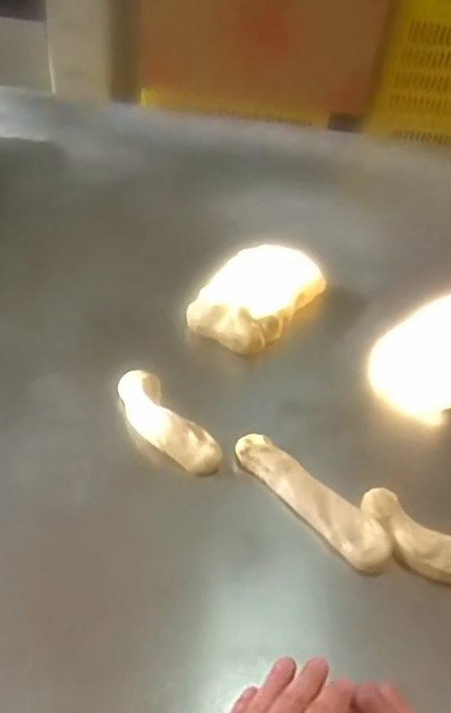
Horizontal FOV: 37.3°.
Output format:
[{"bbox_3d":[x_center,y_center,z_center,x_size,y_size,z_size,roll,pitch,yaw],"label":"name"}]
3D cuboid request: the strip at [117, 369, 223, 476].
[{"bbox_3d":[-0.060,0.065,0.660,0.047,0.026,0.136,-28,53,-31],"label":"strip"}]

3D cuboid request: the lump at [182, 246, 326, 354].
[{"bbox_3d":[0.037,-0.078,0.811,0.109,0.046,0.162,28,47,22],"label":"lump"}]

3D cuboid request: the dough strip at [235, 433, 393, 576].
[{"bbox_3d":[0.080,0.129,0.616,0.040,0.017,0.169,-30,54,-32],"label":"dough strip"}]

